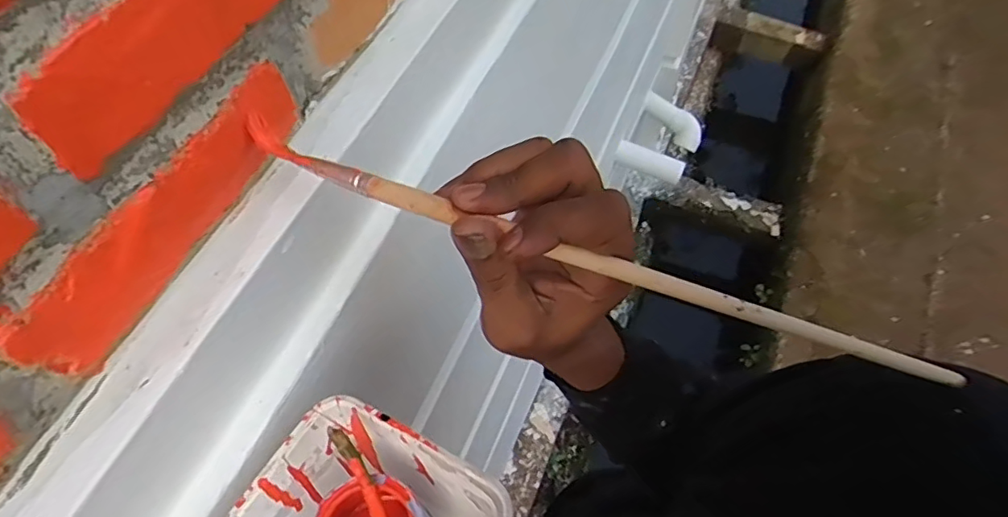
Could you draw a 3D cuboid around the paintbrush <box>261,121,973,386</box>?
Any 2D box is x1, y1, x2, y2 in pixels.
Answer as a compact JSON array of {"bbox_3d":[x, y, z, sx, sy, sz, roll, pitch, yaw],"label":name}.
[{"bbox_3d":[0.027,-0.006,0.243,0.313,0.011,0.016,19,59,9],"label":"paintbrush"}]

